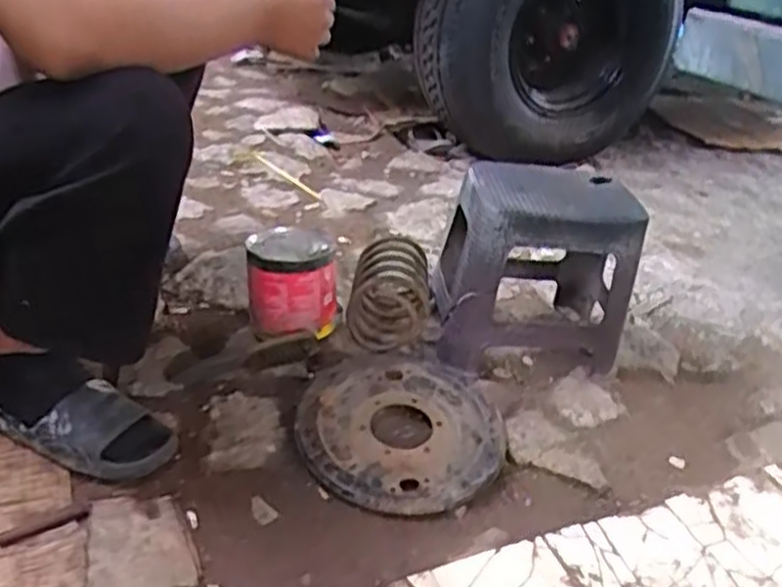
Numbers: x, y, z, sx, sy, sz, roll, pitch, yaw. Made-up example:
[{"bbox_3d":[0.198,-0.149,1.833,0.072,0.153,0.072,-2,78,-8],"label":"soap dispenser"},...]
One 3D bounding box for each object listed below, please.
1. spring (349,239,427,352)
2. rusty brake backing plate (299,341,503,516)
[{"bbox_3d":[0.001,-0.013,1.391,0.140,0.119,0.232,6,31,1],"label":"spring"},{"bbox_3d":[0.008,0.198,1.168,0.296,0.055,0.324,4,31,-2],"label":"rusty brake backing plate"}]

